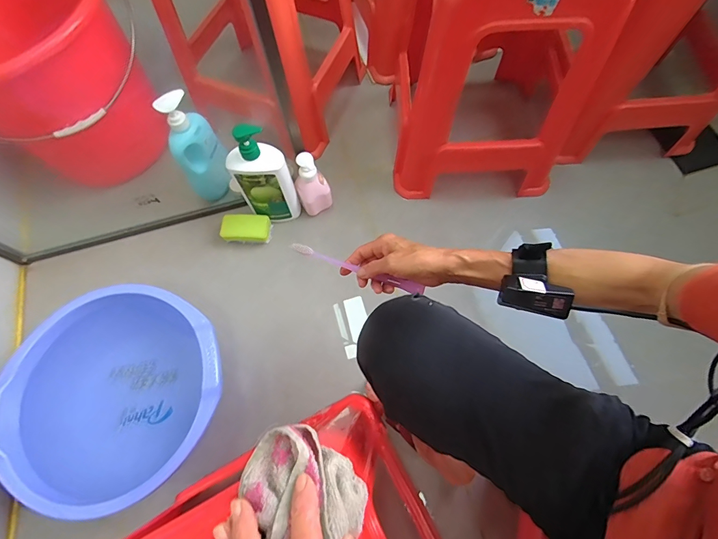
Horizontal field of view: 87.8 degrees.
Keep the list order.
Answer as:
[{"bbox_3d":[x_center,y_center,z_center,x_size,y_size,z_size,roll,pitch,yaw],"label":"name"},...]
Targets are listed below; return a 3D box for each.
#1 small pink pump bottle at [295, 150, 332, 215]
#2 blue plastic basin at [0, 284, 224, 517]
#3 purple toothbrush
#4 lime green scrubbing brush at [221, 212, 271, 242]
[{"bbox_3d":[-0.102,-0.183,0.813,0.071,0.157,0.048,-14,69,-4],"label":"small pink pump bottle"},{"bbox_3d":[-0.396,0.211,0.649,0.342,0.144,0.319,-1,68,2],"label":"blue plastic basin"},{"bbox_3d":[-0.002,0.000,0.500,0.185,0.013,0.013,20,70,3],"label":"purple toothbrush"},{"bbox_3d":[-0.254,-0.092,0.843,0.107,0.032,0.060,5,69,4],"label":"lime green scrubbing brush"}]

